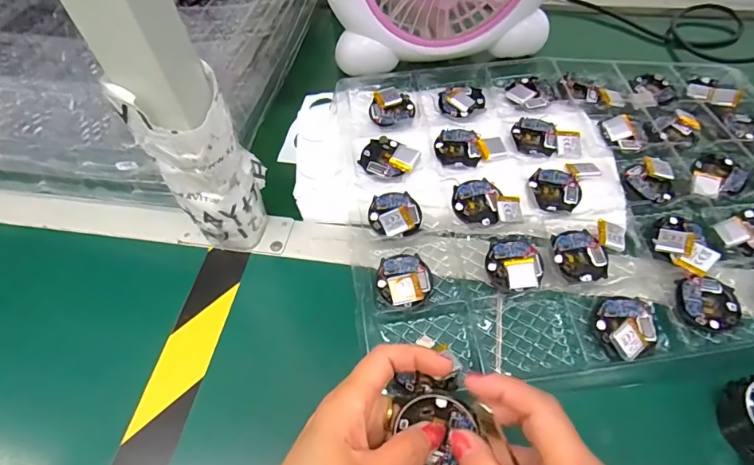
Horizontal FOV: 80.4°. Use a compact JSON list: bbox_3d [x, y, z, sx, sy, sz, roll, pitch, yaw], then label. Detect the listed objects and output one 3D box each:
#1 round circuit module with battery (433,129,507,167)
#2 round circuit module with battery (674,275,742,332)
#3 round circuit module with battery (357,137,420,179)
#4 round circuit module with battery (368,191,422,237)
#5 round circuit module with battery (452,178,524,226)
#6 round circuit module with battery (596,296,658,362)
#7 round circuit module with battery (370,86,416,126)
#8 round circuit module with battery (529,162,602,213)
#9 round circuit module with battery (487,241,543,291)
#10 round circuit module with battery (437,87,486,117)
[{"bbox_3d":[0.082,-0.076,0.393,0.060,0.006,0.040,5,54,9],"label":"round circuit module with battery"},{"bbox_3d":[0.240,0.050,0.321,0.043,0.004,0.038,9,59,5],"label":"round circuit module with battery"},{"bbox_3d":[0.010,-0.066,0.388,0.048,0.007,0.039,18,57,17],"label":"round circuit module with battery"},{"bbox_3d":[0.015,-0.016,0.363,0.039,0.006,0.041,-2,53,3],"label":"round circuit module with battery"},{"bbox_3d":[0.090,-0.026,0.365,0.053,0.007,0.039,0,53,5],"label":"round circuit module with battery"},{"bbox_3d":[0.177,0.065,0.315,0.042,0.012,0.041,-2,53,3],"label":"round circuit module with battery"},{"bbox_3d":[0.013,-0.120,0.420,0.041,0.006,0.044,-2,53,3],"label":"round circuit module with battery"},{"bbox_3d":[0.154,-0.044,0.371,0.041,0.010,0.059,33,63,26],"label":"round circuit module with battery"},{"bbox_3d":[0.105,0.025,0.341,0.040,0.008,0.040,0,58,0],"label":"round circuit module with battery"},{"bbox_3d":[0.081,-0.127,0.421,0.043,0.008,0.040,-2,53,4],"label":"round circuit module with battery"}]

